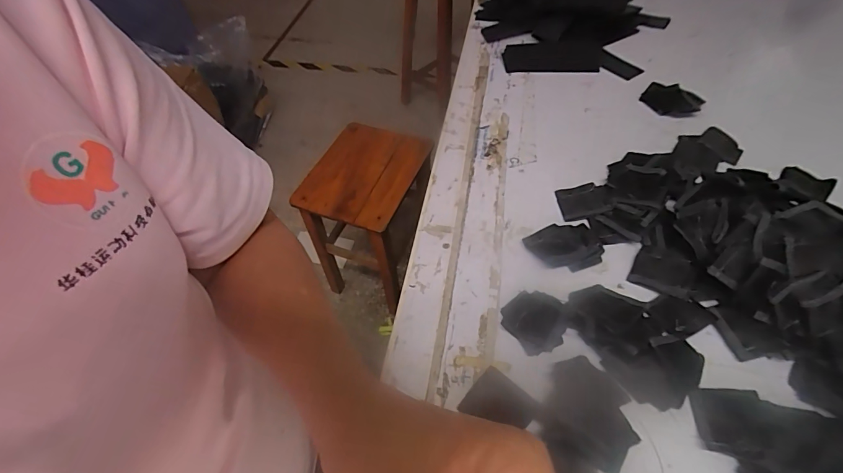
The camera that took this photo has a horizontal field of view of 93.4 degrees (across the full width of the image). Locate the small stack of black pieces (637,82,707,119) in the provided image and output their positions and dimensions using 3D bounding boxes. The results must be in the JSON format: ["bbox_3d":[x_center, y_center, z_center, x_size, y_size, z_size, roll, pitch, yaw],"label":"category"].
[{"bbox_3d":[0.366,-0.201,0.585,0.063,0.011,0.080,-29,57,-19],"label":"small stack of black pieces"}]

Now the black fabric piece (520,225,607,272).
[{"bbox_3d":[0.158,0.011,0.430,0.076,0.013,0.054,-17,53,-10],"label":"black fabric piece"}]

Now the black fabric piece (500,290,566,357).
[{"bbox_3d":[0.109,0.079,0.378,0.058,0.009,0.058,-6,49,7],"label":"black fabric piece"}]

